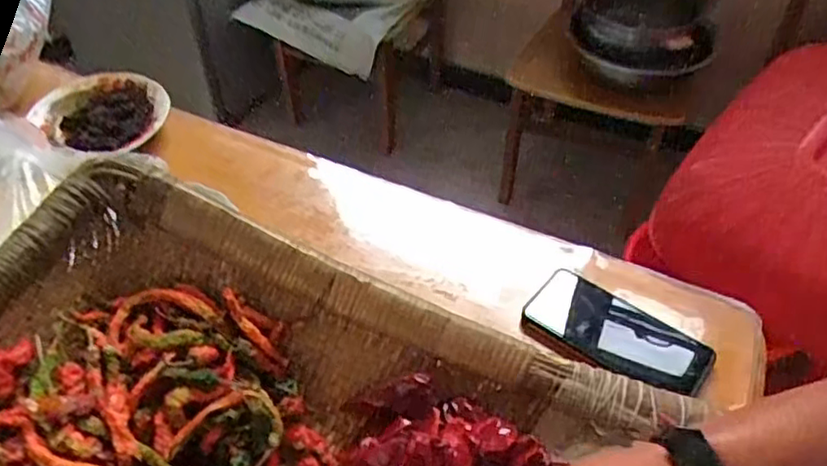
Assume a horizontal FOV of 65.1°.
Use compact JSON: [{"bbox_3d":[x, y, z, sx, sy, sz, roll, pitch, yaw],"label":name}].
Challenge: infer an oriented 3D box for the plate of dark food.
[{"bbox_3d":[-0.396,-0.150,0.835,0.168,0.033,0.146,32,54,27],"label":"plate of dark food"}]

